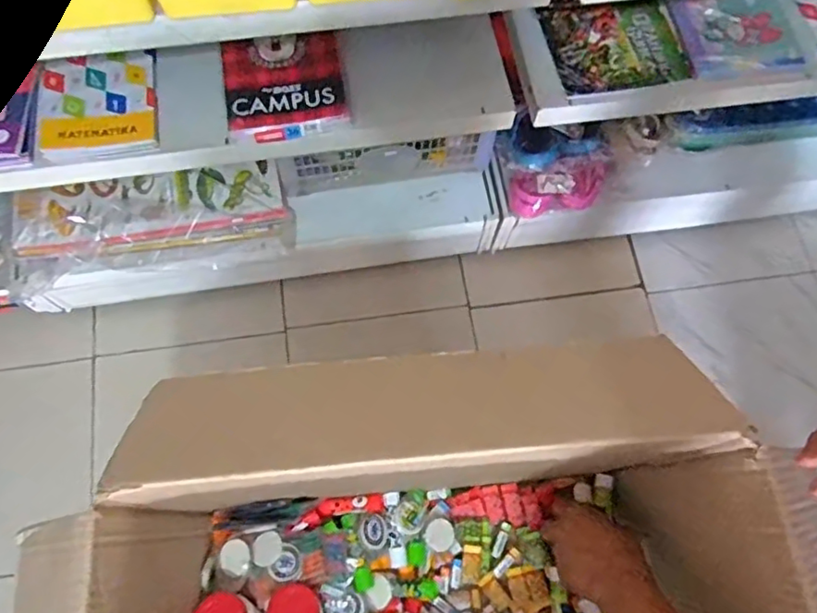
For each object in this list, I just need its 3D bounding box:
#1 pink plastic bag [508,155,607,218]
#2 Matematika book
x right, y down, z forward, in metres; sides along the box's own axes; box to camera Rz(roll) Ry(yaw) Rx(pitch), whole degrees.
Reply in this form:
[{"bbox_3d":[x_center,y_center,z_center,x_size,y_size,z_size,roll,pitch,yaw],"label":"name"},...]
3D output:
[{"bbox_3d":[0.283,-0.223,1.102,0.178,0.095,0.060,-11,72,-5],"label":"pink plastic bag"},{"bbox_3d":[-0.452,-0.299,0.866,0.155,0.022,0.166,-9,72,-5],"label":"Matematika book"}]

